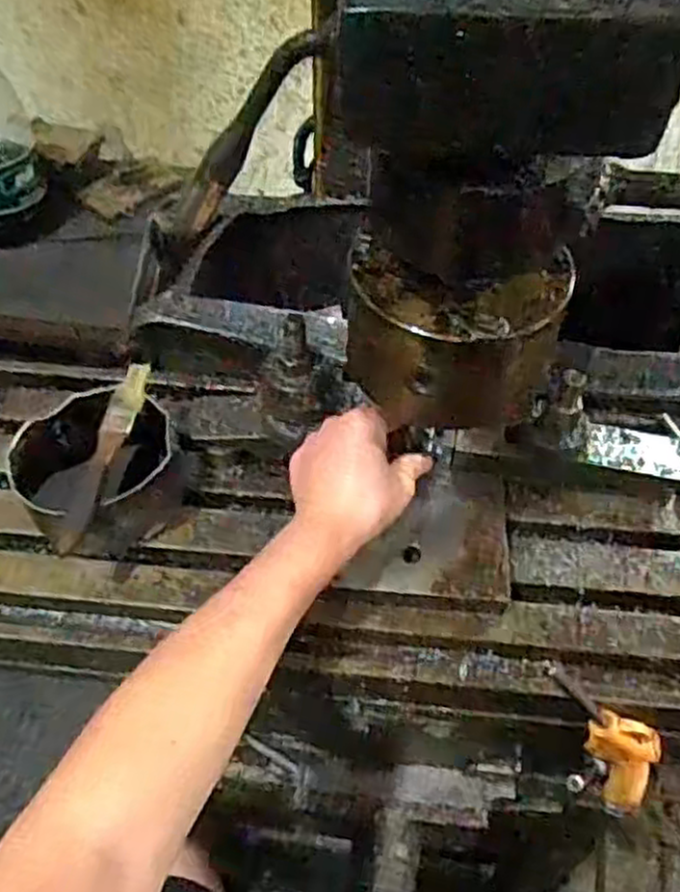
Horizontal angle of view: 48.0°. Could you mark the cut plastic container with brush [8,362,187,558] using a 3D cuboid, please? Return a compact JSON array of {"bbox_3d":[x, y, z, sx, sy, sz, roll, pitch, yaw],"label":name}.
[{"bbox_3d":[-0.163,0.021,0.531,0.112,0.072,0.119,1,52,-1],"label":"cut plastic container with brush"}]

